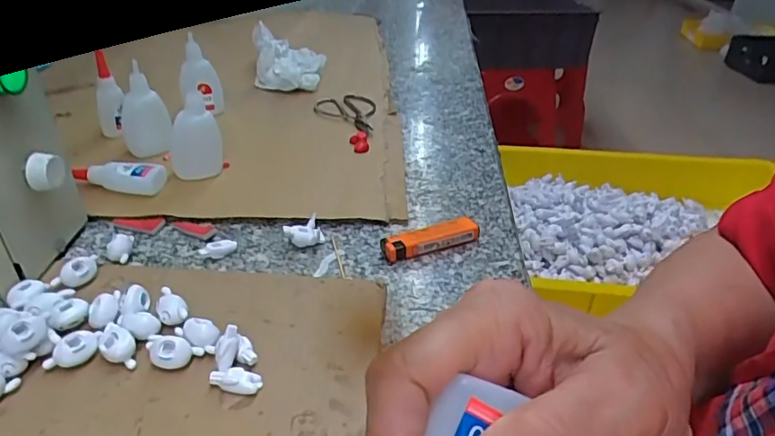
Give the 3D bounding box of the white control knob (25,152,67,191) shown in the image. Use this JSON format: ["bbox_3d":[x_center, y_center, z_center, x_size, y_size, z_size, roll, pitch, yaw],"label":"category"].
[{"bbox_3d":[-0.235,-0.034,0.373,0.016,0.023,0.023,-2,35,0],"label":"white control knob"}]

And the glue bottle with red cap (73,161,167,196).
[{"bbox_3d":[-0.240,-0.036,0.482,0.079,0.027,0.022,4,34,2],"label":"glue bottle with red cap"}]

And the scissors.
[{"bbox_3d":[-0.051,-0.116,0.625,0.069,0.016,0.146,2,34,0],"label":"scissors"}]

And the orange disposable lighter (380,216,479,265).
[{"bbox_3d":[0.035,0.017,0.437,0.081,0.015,0.022,-13,37,-21],"label":"orange disposable lighter"}]

